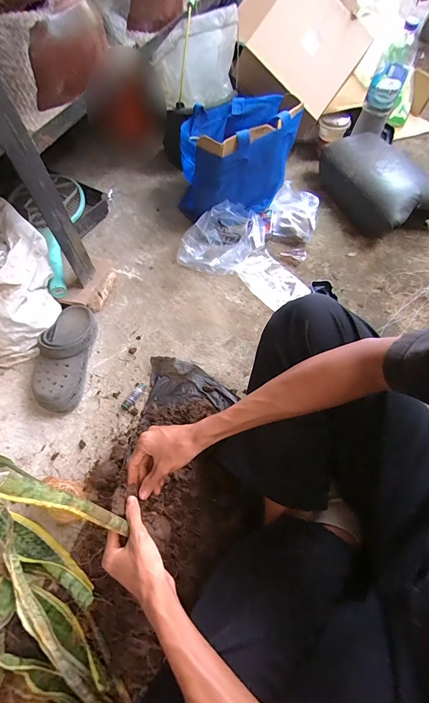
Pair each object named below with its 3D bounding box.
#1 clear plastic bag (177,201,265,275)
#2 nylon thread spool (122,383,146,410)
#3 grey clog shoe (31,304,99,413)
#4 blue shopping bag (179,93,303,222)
[{"bbox_3d":[0.022,-0.286,0.832,0.231,0.075,0.151,-28,66,-13],"label":"clear plastic bag"},{"bbox_3d":[-0.166,0.092,0.669,0.018,0.011,0.062,31,67,15],"label":"nylon thread spool"},{"bbox_3d":[-0.311,0.003,0.673,0.098,0.089,0.237,3,63,1],"label":"grey clog shoe"},{"bbox_3d":[0.043,-0.493,0.839,0.255,0.240,0.222,25,64,15],"label":"blue shopping bag"}]

